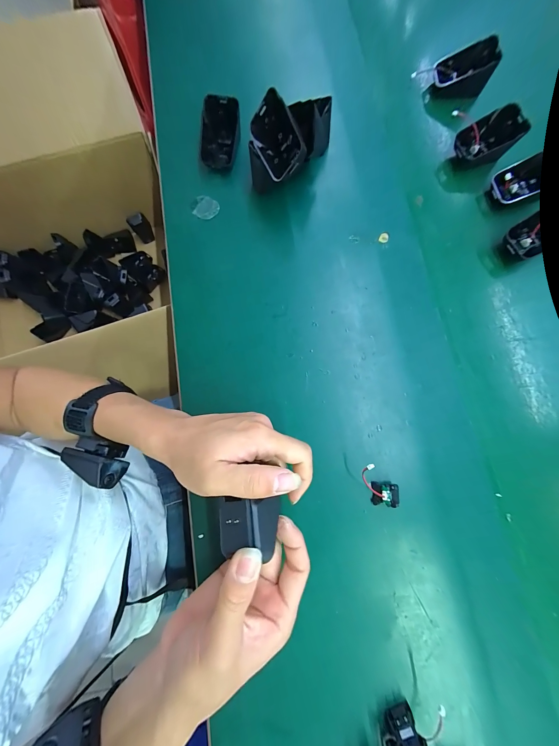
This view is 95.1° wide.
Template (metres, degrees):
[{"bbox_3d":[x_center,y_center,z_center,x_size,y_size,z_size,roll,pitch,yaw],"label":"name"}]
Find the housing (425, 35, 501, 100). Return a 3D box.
[{"bbox_3d":[0.234,-0.382,0.329,0.058,0.051,0.041,-4,79,-1],"label":"housing"}]

